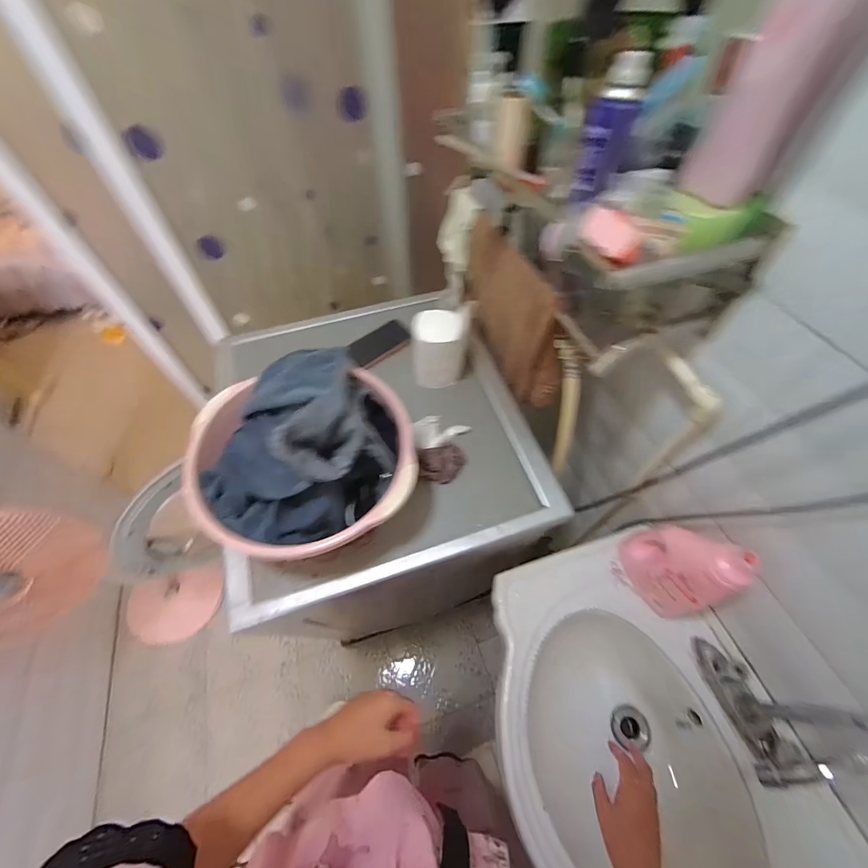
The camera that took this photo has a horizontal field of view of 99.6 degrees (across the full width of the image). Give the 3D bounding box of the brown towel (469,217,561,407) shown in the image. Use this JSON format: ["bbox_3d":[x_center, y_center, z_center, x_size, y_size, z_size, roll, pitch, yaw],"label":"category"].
[{"bbox_3d":[0.144,-0.243,0.708,0.063,0.215,0.327,-19,58,-11],"label":"brown towel"}]

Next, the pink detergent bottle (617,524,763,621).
[{"bbox_3d":[0.383,0.214,0.589,0.060,0.217,0.133,-29,60,-16],"label":"pink detergent bottle"}]

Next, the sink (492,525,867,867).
[{"bbox_3d":[0.330,0.510,0.592,0.428,0.157,0.596,-20,58,-11],"label":"sink"}]

